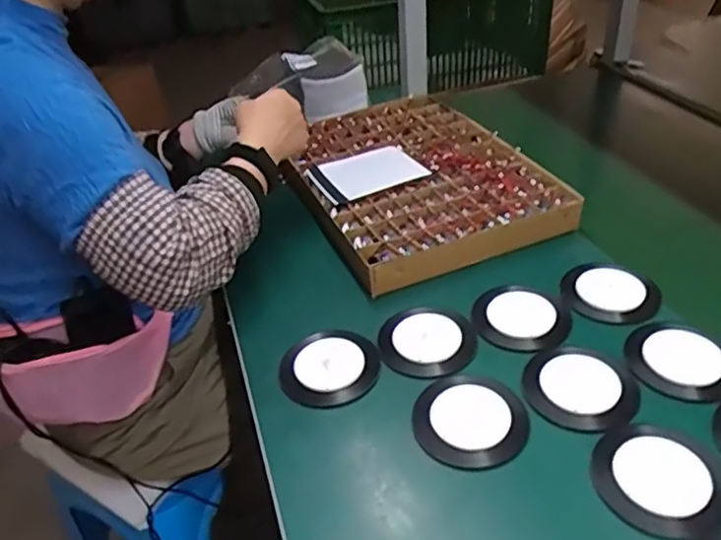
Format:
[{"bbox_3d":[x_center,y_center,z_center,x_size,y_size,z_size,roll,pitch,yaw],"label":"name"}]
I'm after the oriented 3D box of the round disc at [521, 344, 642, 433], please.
[{"bbox_3d":[0.199,0.105,0.555,0.092,0.013,0.093,-4,37,3],"label":"round disc"}]

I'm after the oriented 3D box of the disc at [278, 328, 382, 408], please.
[{"bbox_3d":[-0.030,0.096,0.605,0.094,0.015,0.093,-4,37,3],"label":"disc"}]

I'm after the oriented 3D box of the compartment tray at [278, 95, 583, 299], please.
[{"bbox_3d":[0.064,-0.127,0.858,0.301,0.061,0.394,-18,38,-15],"label":"compartment tray"}]

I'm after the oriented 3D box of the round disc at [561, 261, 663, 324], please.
[{"bbox_3d":[0.274,0.024,0.662,0.095,0.023,0.095,-4,37,3],"label":"round disc"}]

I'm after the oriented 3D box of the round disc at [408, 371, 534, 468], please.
[{"bbox_3d":[0.096,0.131,0.540,0.097,0.015,0.093,-4,37,3],"label":"round disc"}]

